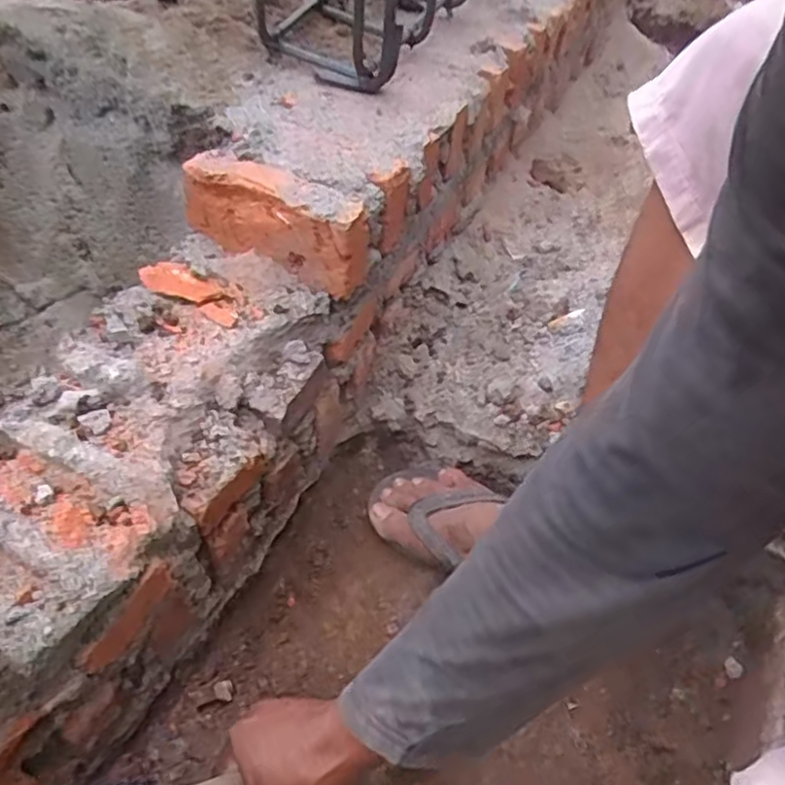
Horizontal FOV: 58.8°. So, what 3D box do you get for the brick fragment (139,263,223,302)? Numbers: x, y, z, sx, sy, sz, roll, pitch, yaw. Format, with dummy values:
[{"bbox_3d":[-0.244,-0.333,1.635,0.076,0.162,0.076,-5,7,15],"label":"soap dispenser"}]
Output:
[{"bbox_3d":[-0.178,-0.091,0.575,0.067,0.015,0.028,22,48,16],"label":"brick fragment"}]

